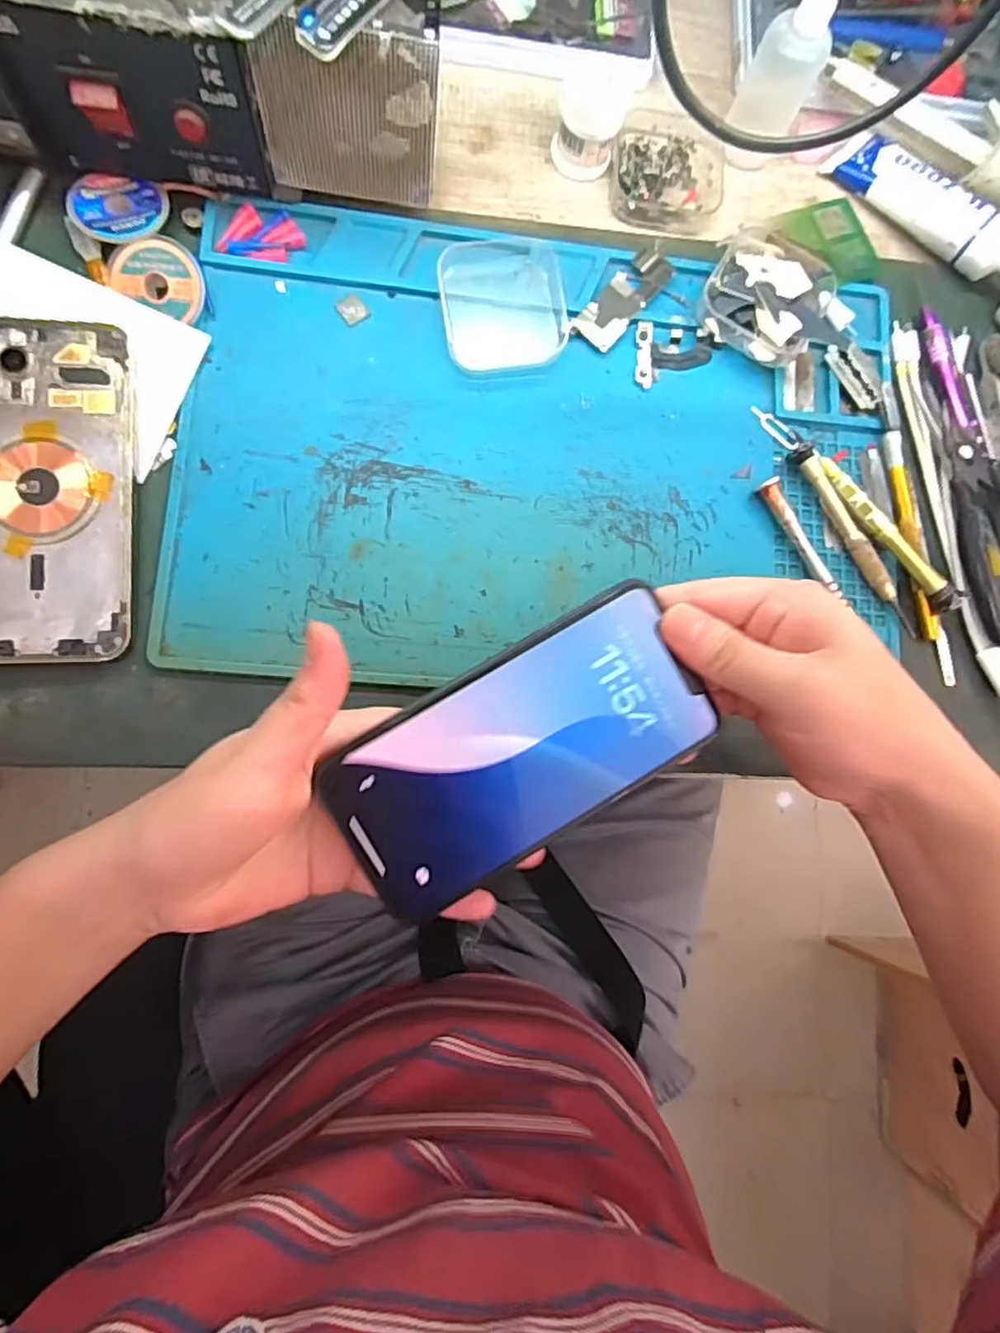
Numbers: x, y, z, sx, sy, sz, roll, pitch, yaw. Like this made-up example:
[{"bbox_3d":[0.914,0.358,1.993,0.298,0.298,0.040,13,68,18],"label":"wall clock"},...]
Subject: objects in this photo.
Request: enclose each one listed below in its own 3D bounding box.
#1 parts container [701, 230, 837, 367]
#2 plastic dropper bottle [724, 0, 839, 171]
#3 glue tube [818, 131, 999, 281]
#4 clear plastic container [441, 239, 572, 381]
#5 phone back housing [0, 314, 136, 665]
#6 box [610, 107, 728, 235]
[{"bbox_3d":[0.148,-0.204,0.356,0.065,0.022,0.067,31,81,-2],"label":"parts container"},{"bbox_3d":[0.151,-0.316,0.349,0.031,0.074,0.028,-5,84,-7],"label":"plastic dropper bottle"},{"bbox_3d":[0.253,-0.269,0.378,0.128,0.017,0.035,43,106,10],"label":"glue tube"},{"bbox_3d":[0.002,-0.191,0.340,0.066,0.013,0.067,-14,85,-8],"label":"clear plastic container"},{"bbox_3d":[-0.211,-0.082,0.299,0.078,0.015,0.159,-2,83,-7],"label":"phone back housing"},{"bbox_3d":[0.098,-0.283,0.369,0.067,0.023,0.060,2,83,-7],"label":"box"}]

